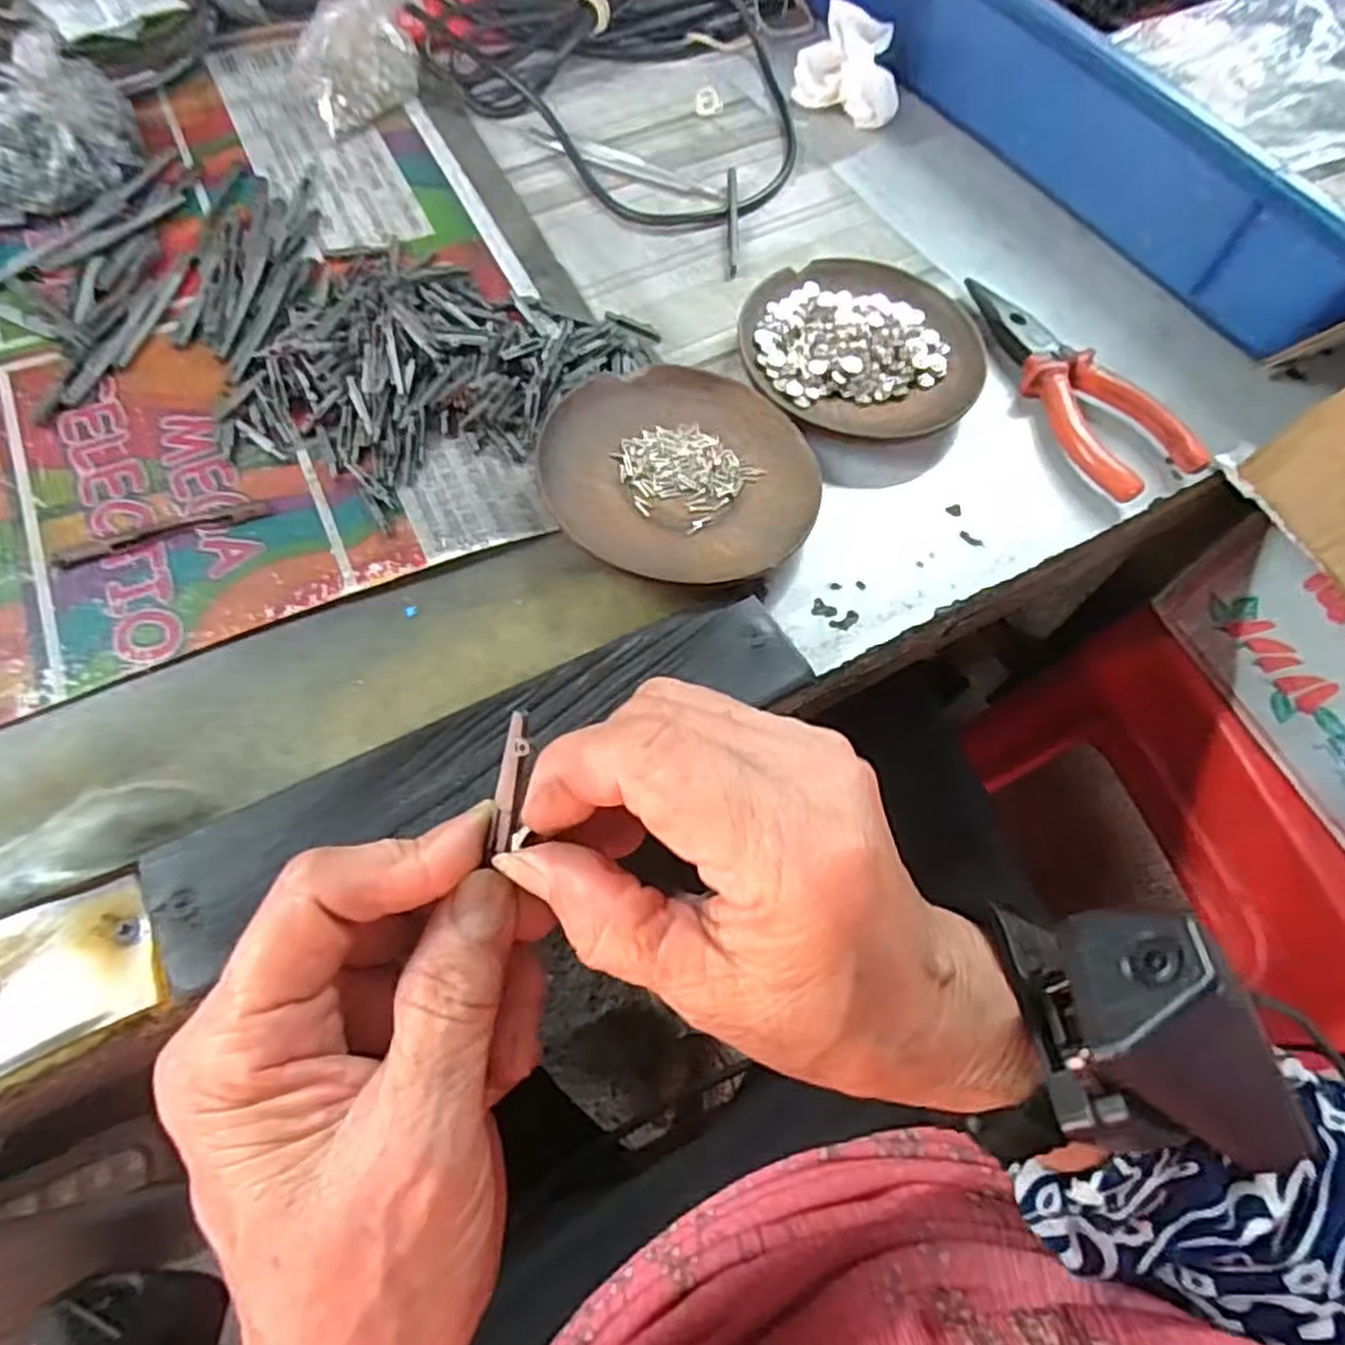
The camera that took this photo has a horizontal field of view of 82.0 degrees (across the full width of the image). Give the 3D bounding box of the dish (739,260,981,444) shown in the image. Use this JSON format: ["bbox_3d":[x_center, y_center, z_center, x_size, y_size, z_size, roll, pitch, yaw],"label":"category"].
[{"bbox_3d":[0.089,-0.157,0.371,0.110,0.012,0.107,1,62,-3],"label":"dish"}]

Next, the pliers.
[{"bbox_3d":[0.189,-0.142,0.375,0.048,0.017,0.142,-23,66,-14],"label":"pliers"}]

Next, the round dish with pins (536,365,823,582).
[{"bbox_3d":[0.003,-0.084,0.322,0.111,0.017,0.110,1,62,-3],"label":"round dish with pins"}]

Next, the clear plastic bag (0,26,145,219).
[{"bbox_3d":[-0.309,-0.271,0.367,0.083,0.074,0.059,-28,67,-17],"label":"clear plastic bag"}]

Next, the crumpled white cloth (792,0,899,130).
[{"bbox_3d":[0.105,-0.361,0.463,0.062,0.043,0.063,4,62,-1],"label":"crumpled white cloth"}]

